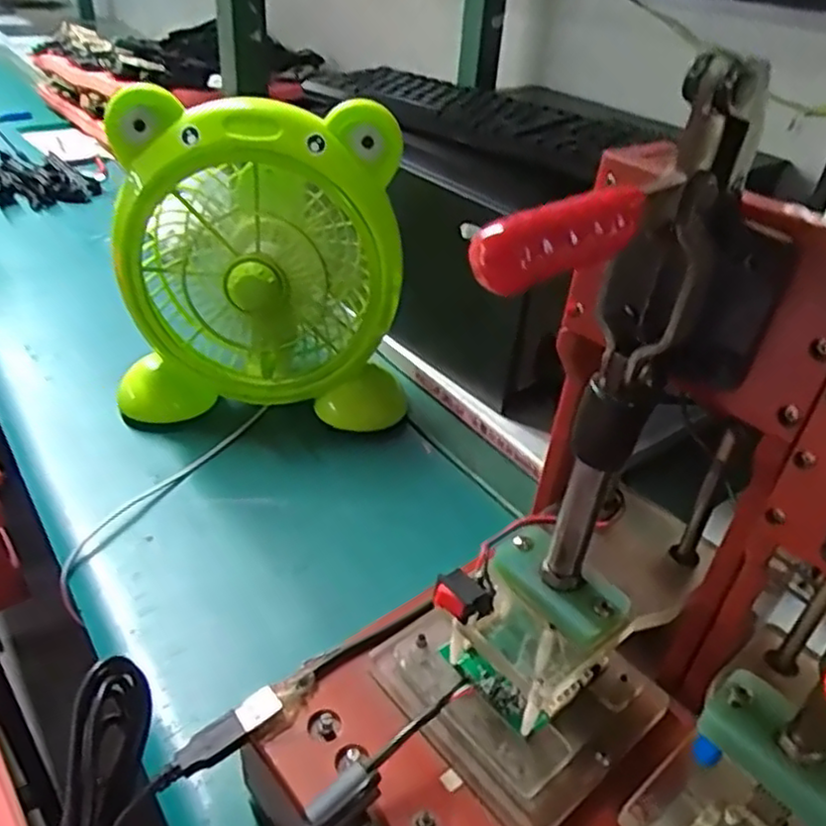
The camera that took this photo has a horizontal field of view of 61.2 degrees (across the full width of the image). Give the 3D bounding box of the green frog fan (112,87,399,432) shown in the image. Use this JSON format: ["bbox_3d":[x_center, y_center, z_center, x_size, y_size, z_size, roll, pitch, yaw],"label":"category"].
[{"bbox_3d":[-0.143,-0.136,0.618,0.236,0.257,0.158,-4,36,-13],"label":"green frog fan"}]

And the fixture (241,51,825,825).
[{"bbox_3d":[0.090,0.077,0.239,0.218,0.272,0.213,31,43,32],"label":"fixture"}]

